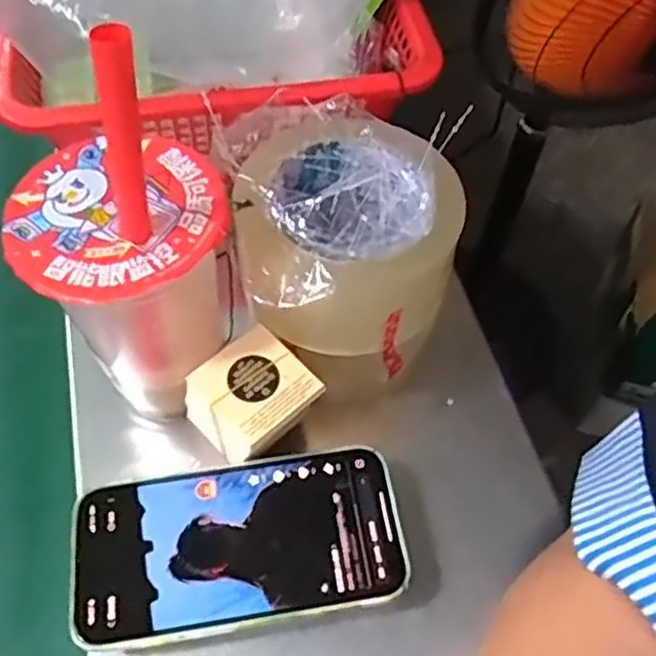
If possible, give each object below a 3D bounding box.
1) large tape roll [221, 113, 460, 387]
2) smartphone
[{"bbox_3d":[0.010,-0.043,0.341,0.103,0.082,0.103,2,56,-3],"label":"large tape roll"},{"bbox_3d":[-0.041,0.098,0.321,0.146,0.008,0.073,-6,57,-8],"label":"smartphone"}]

